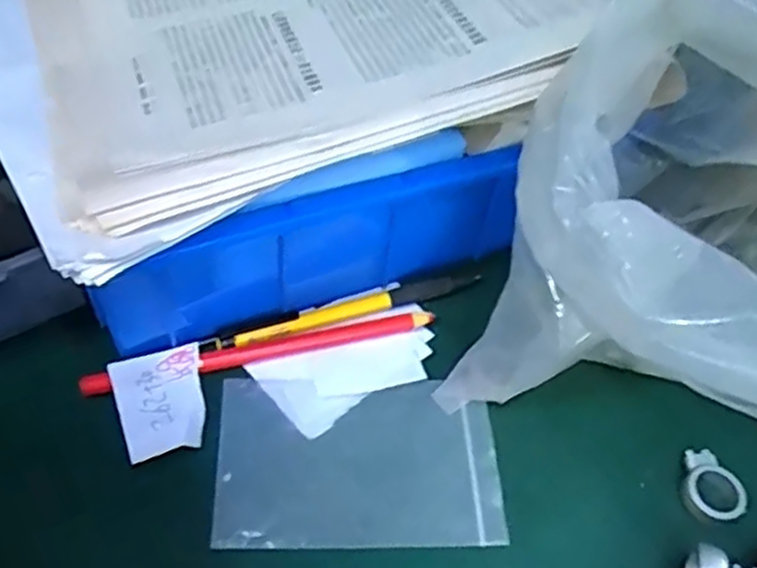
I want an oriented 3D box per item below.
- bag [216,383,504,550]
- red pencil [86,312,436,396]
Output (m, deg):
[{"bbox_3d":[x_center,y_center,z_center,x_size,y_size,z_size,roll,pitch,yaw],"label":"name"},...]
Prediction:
[{"bbox_3d":[-0.009,0.079,0.331,0.123,0.005,0.075,0,52,-6],"label":"bag"},{"bbox_3d":[-0.055,0.032,0.357,0.168,0.008,0.009,-11,54,-14],"label":"red pencil"}]

